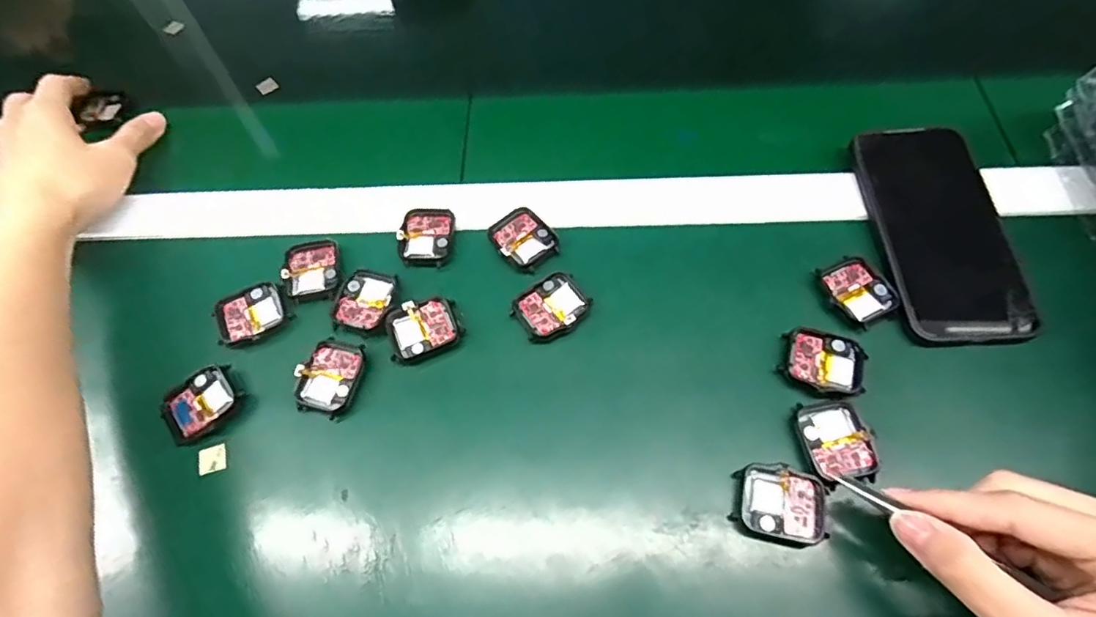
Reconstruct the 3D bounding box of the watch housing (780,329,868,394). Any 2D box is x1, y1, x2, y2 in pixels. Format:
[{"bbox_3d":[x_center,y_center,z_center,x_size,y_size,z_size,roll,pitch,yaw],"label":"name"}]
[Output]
[{"bbox_3d":[0.165,0.033,0.341,0.045,0.009,0.036,17,65,12],"label":"watch housing"}]

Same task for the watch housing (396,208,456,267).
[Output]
[{"bbox_3d":[-0.086,-0.051,0.398,0.037,0.005,0.045,0,62,4],"label":"watch housing"}]

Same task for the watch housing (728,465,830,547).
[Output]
[{"bbox_3d":[0.125,0.105,0.308,0.045,0.011,0.039,9,63,8],"label":"watch housing"}]

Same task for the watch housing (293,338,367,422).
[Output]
[{"bbox_3d":[-0.137,0.043,0.357,0.037,0.010,0.047,11,63,10],"label":"watch housing"}]

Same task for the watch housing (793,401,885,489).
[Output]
[{"bbox_3d":[0.162,0.074,0.320,0.039,0.008,0.046,-10,59,-4],"label":"watch housing"}]

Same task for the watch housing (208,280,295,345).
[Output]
[{"bbox_3d":[-0.198,0.002,0.378,0.046,0.004,0.038,-25,63,-9],"label":"watch housing"}]

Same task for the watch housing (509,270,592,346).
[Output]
[{"bbox_3d":[0.003,-0.002,0.369,0.047,0.008,0.039,-29,64,-11],"label":"watch housing"}]

